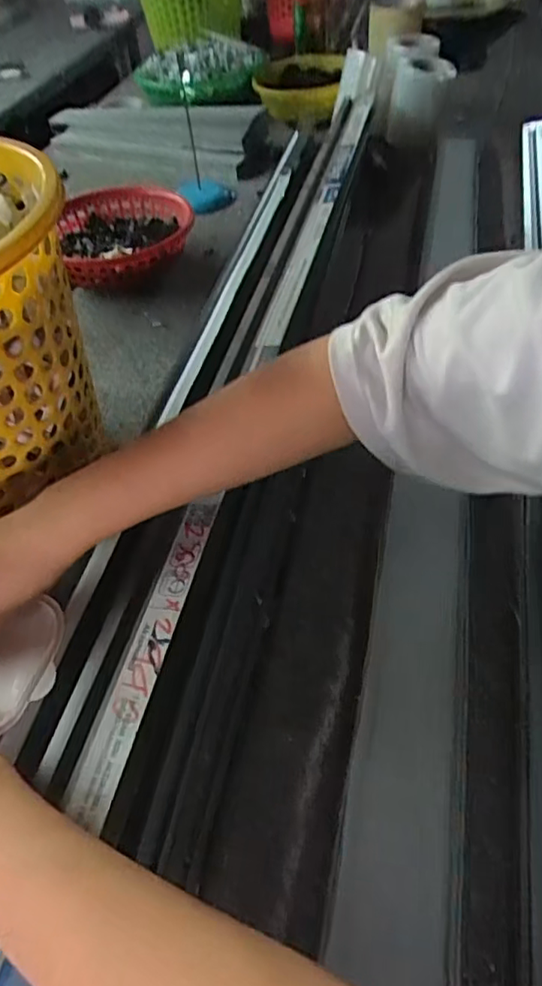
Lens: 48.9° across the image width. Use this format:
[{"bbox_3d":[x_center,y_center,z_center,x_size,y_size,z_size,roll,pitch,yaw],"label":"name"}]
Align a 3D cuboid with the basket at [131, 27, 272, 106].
[{"bbox_3d":[-0.143,-0.821,1.160,0.228,0.083,0.235,-14,50,-7],"label":"basket"}]

